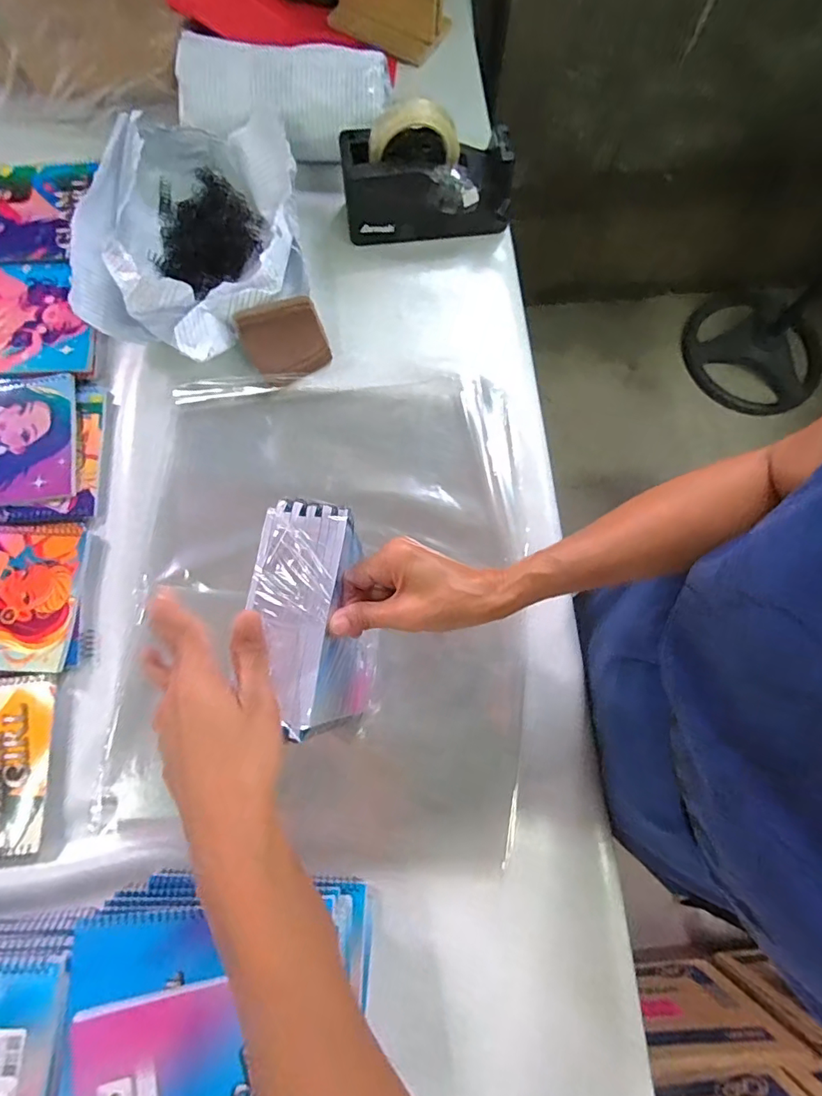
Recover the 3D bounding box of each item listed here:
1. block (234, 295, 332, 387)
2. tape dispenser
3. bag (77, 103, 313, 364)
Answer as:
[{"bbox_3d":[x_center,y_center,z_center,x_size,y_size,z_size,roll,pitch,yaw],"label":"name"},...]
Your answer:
[{"bbox_3d":[-0.145,-0.239,0.582,0.087,0.012,0.091,-23,101,-7],"label":"block"},{"bbox_3d":[0.020,-0.440,0.598,0.199,0.120,0.074,-4,75,-3],"label":"tape dispenser"},{"bbox_3d":[-0.239,-0.358,0.579,0.221,0.092,0.298,1,75,-1],"label":"bag"}]

